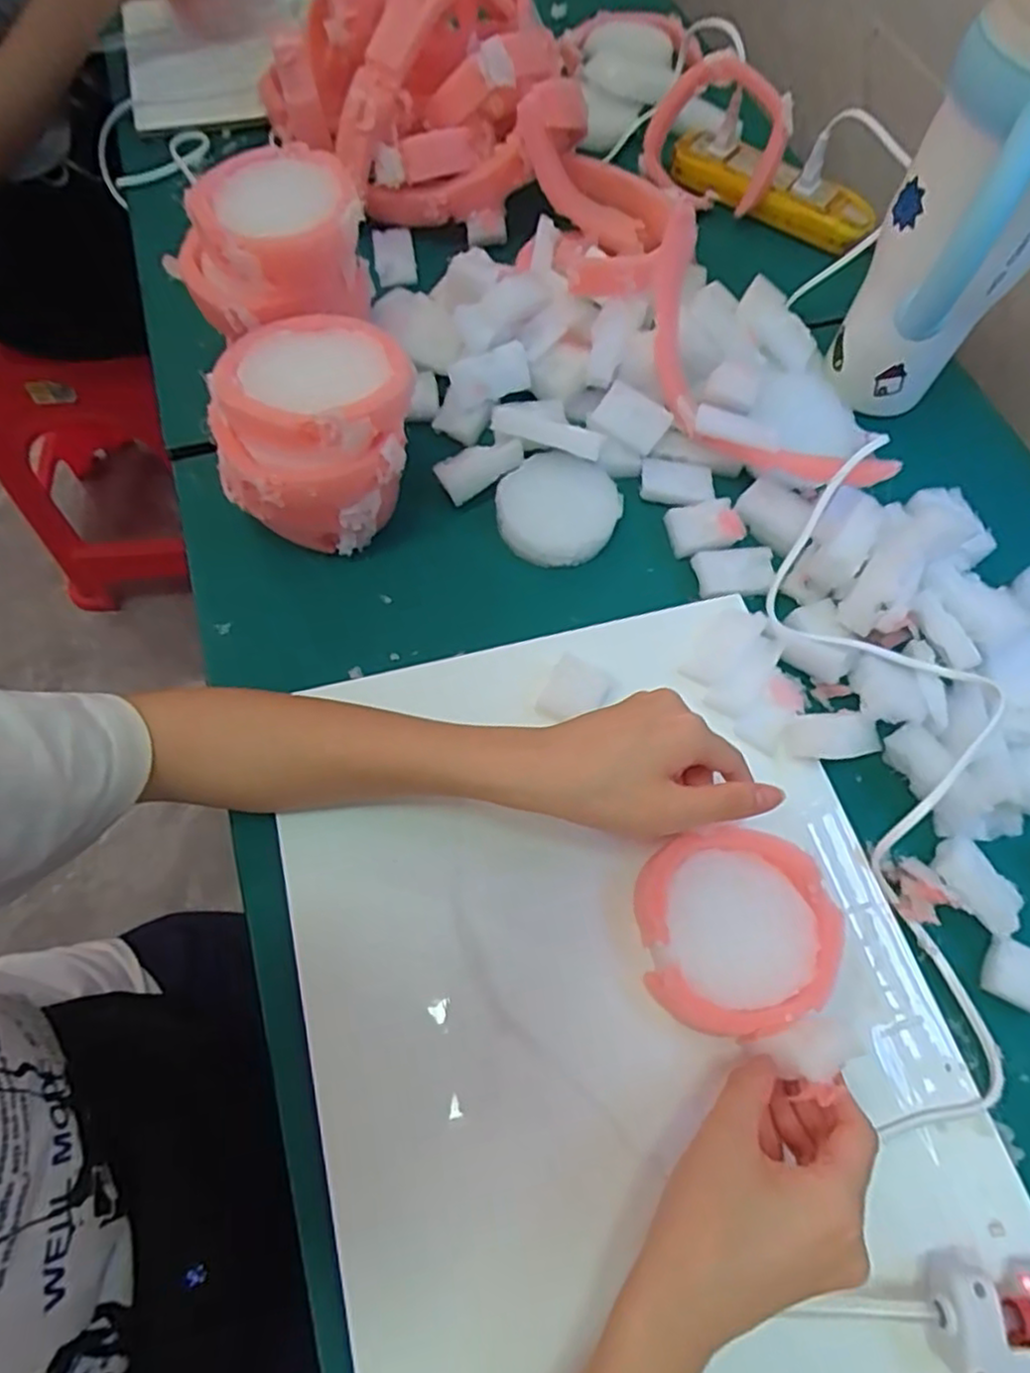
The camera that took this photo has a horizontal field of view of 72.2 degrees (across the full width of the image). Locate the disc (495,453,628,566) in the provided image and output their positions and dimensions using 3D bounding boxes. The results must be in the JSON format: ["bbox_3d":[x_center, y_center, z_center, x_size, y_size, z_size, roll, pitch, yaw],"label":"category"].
[{"bbox_3d":[0.028,-0.116,0.462,0.075,0.009,0.075,-1,83,7],"label":"disc"}]

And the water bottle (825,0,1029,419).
[{"bbox_3d":[0.260,-0.268,0.394,0.094,0.274,0.120,31,69,13],"label":"water bottle"}]

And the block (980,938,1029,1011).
[{"bbox_3d":[0.256,0.147,0.359,0.032,0.012,0.028,24,67,10],"label":"block"}]

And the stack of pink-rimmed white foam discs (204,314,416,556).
[{"bbox_3d":[-0.117,-0.143,0.424,0.111,0.114,0.100,-20,67,-9],"label":"stack of pink-rimmed white foam discs"}]

